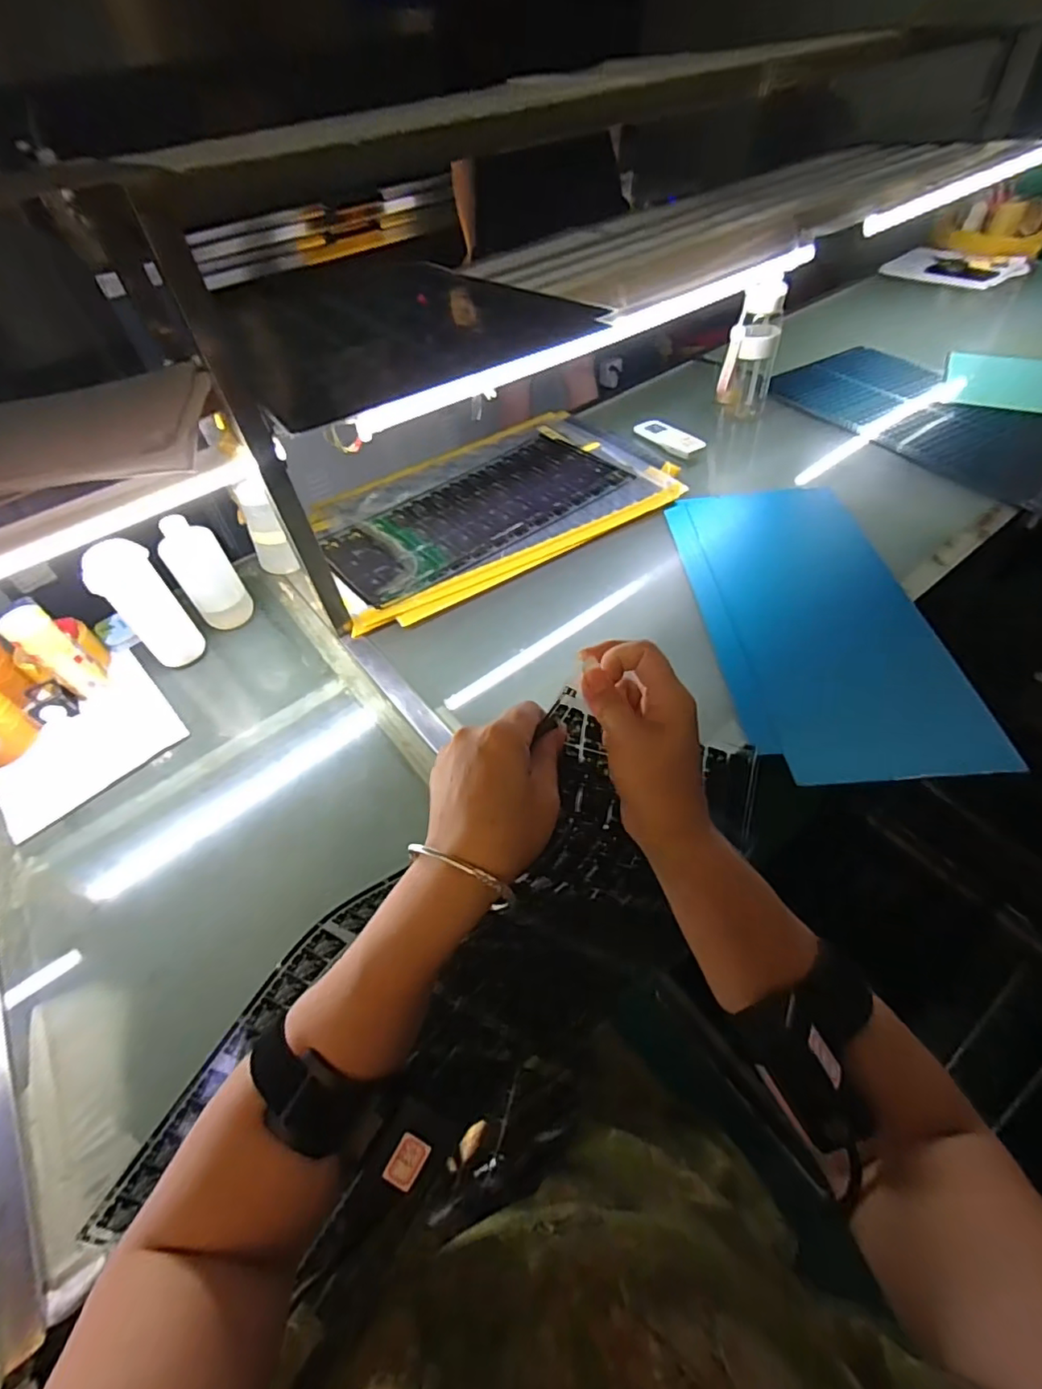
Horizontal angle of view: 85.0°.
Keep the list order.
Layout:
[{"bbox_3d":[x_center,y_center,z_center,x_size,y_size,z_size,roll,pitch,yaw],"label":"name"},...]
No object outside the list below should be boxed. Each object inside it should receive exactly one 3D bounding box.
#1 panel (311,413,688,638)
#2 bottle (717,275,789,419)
[{"bbox_3d":[-0.063,-0.355,1.029,0.608,0.016,0.431,-25,52,-14],"label":"panel"},{"bbox_3d":[0.435,-0.646,1.082,0.094,0.241,0.081,14,53,17],"label":"bottle"}]

